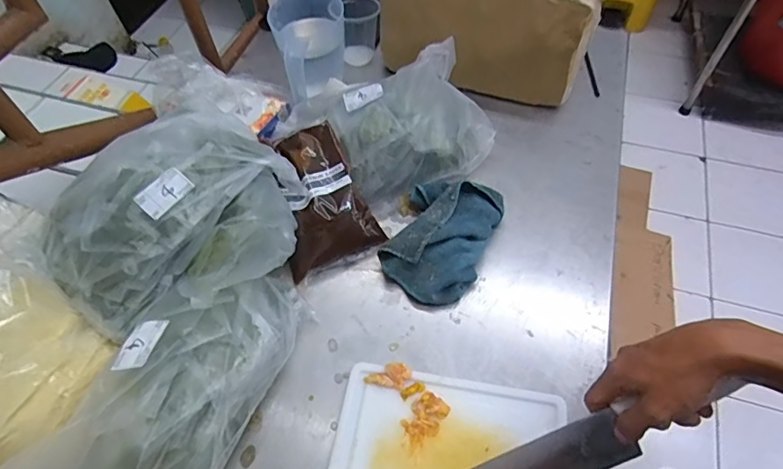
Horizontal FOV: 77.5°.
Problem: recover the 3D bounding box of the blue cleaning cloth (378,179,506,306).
[{"bbox_3d":[0.067,0.001,0.663,0.126,0.057,0.187,20,60,15],"label":"blue cleaning cloth"}]

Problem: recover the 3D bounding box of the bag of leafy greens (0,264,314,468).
[{"bbox_3d":[-0.222,0.161,0.524,0.149,0.134,0.347,21,60,15],"label":"bag of leafy greens"}]

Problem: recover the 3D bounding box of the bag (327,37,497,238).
[{"bbox_3d":[0.036,-0.156,0.745,0.235,0.100,0.218,-23,58,-12],"label":"bag"}]

